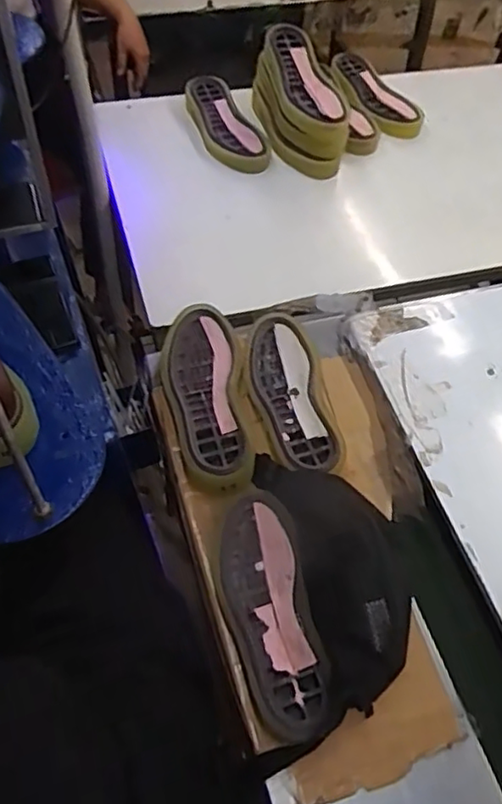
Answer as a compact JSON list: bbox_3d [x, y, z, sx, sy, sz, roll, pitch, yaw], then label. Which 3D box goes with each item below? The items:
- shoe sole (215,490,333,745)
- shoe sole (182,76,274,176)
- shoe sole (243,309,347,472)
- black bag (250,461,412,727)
[{"bbox_3d":[0.018,0.237,0.720,0.102,0.032,0.271,-14,56,3],"label":"shoe sole"},{"bbox_3d":[-0.046,-0.548,1.235,0.116,0.038,0.265,-16,60,-15],"label":"shoe sole"},{"bbox_3d":[0.058,-0.016,0.867,0.107,0.028,0.259,-11,59,-12],"label":"shoe sole"},{"bbox_3d":[0.114,0.170,0.719,0.137,0.057,0.310,-12,59,-13],"label":"black bag"}]

